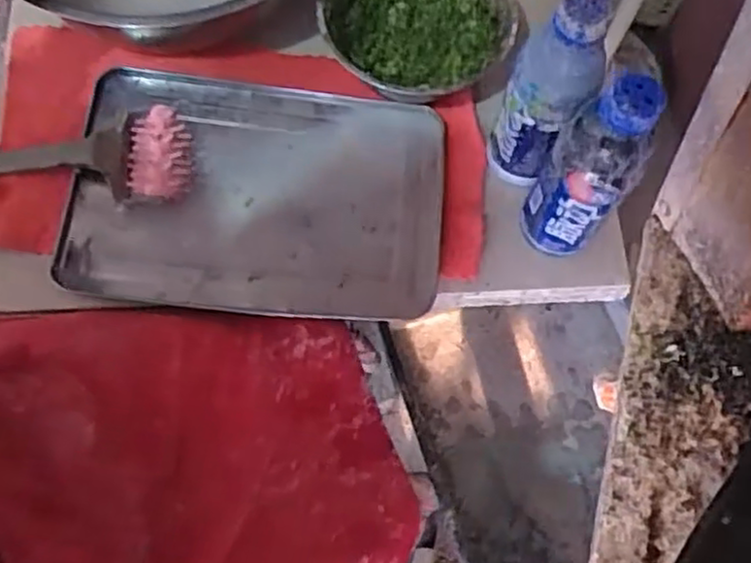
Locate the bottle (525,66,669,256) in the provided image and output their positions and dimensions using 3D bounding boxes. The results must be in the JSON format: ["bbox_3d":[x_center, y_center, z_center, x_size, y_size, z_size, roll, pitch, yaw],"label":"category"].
[{"bbox_3d":[0.169,-0.088,0.571,0.071,0.193,0.056,31,71,9],"label":"bottle"}]

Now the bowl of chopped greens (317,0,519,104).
[{"bbox_3d":[0.045,-0.257,0.710,0.185,0.053,0.180,1,69,-2],"label":"bowl of chopped greens"}]

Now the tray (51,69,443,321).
[{"bbox_3d":[-0.110,-0.081,0.673,0.341,0.020,0.231,6,69,0],"label":"tray"}]

